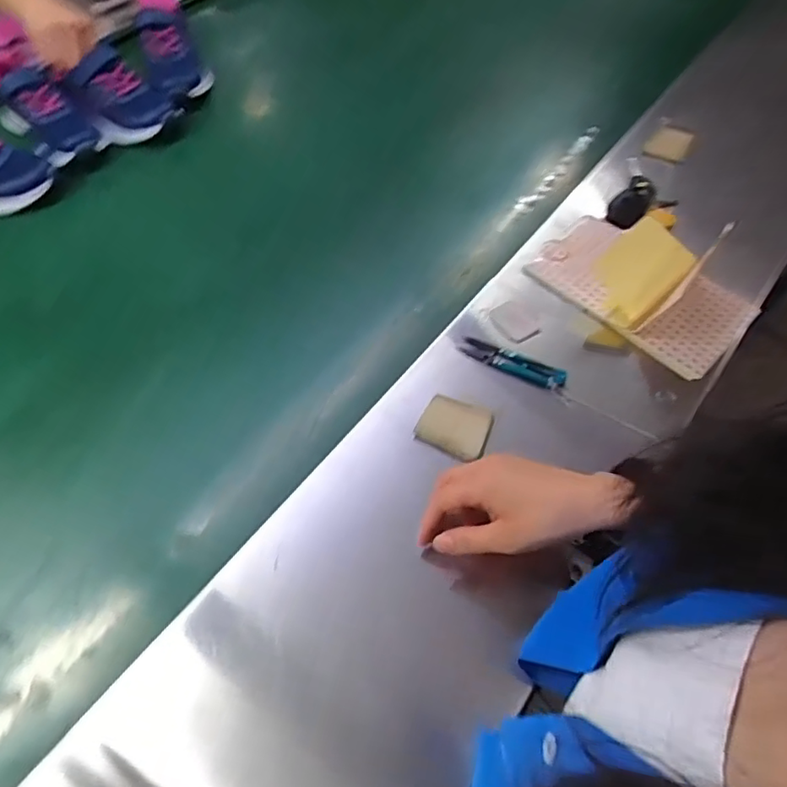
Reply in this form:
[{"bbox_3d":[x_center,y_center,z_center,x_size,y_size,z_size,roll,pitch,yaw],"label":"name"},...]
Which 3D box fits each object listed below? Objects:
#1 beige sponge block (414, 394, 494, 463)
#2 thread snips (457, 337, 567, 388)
[{"bbox_3d":[0.057,0.031,0.539,0.060,0.025,0.050,25,57,14],"label":"beige sponge block"},{"bbox_3d":[0.118,-0.034,0.579,0.105,0.017,0.026,27,57,16],"label":"thread snips"}]

